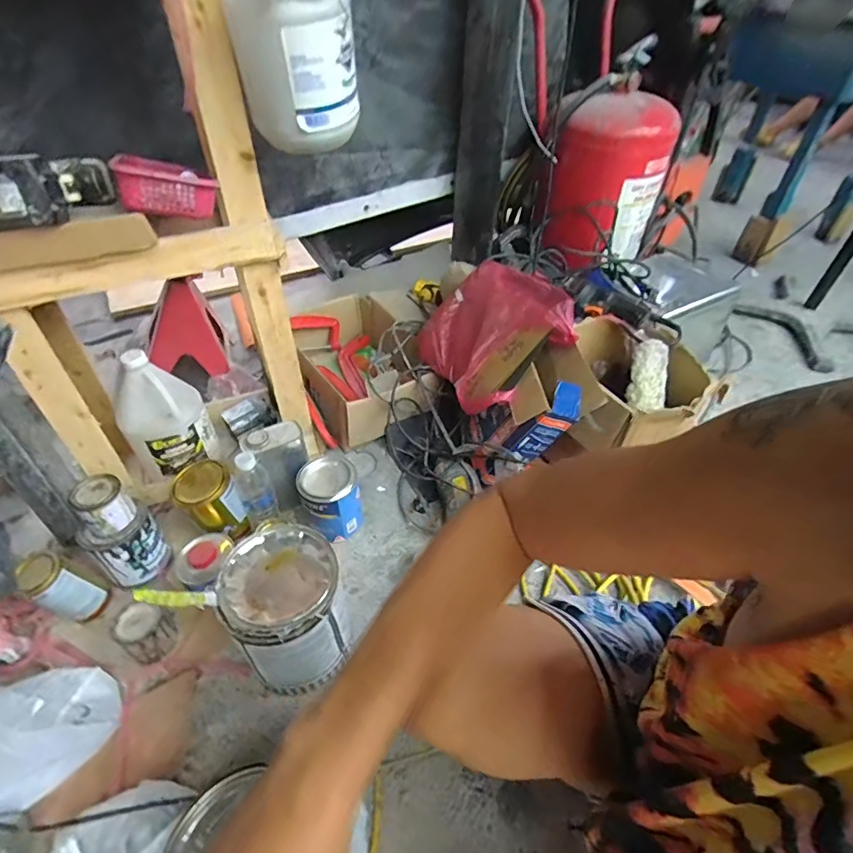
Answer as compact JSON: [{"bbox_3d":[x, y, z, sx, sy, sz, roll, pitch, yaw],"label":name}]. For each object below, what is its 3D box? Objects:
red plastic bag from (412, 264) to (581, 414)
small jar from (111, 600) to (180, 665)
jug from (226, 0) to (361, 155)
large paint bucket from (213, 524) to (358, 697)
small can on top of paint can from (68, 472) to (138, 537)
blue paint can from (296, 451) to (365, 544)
[{"bbox_3d":[0.133,-0.192,0.992,0.281,0.081,0.325,-47,46,13],"label":"red plastic bag"},{"bbox_3d":[-0.440,0.324,0.765,0.069,0.080,0.072,1,44,-1],"label":"small jar"},{"bbox_3d":[-0.161,-0.489,0.578,0.137,0.263,0.147,-12,46,-13],"label":"jug"},{"bbox_3d":[-0.201,0.270,0.717,0.152,0.200,0.157,1,44,-1],"label":"large paint bucket"},{"bbox_3d":[-0.518,0.125,0.778,0.079,0.067,0.072,1,44,-1],"label":"small can on top of paint can"},{"bbox_3d":[-0.179,0.139,0.917,0.109,0.124,0.109,-10,46,-12],"label":"blue paint can"}]

